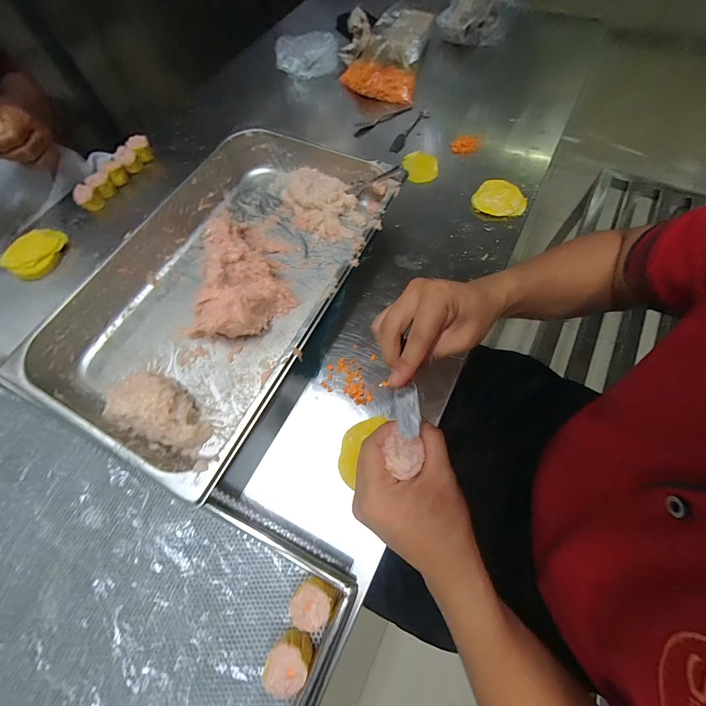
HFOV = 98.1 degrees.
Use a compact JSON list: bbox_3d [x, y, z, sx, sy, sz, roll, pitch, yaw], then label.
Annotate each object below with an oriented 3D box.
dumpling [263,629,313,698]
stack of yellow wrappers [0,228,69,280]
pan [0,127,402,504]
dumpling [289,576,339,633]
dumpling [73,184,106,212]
[{"bbox_3d":[-0.056,0.274,0.276,0.037,0.035,0.041,13,73,7],"label":"dumpling"},{"bbox_3d":[-0.535,-0.172,0.522,0.076,0.027,0.100,15,68,9],"label":"stack of yellow wrappers"},{"bbox_3d":[-0.173,-0.116,0.438,0.313,0.065,0.508,27,70,10],"label":"pan"},{"bbox_3d":[-0.037,0.235,0.292,0.035,0.033,0.042,31,71,15],"label":"dumpling"},{"bbox_3d":[-0.483,-0.282,0.559,0.037,0.033,0.038,-1,66,3],"label":"dumpling"}]

